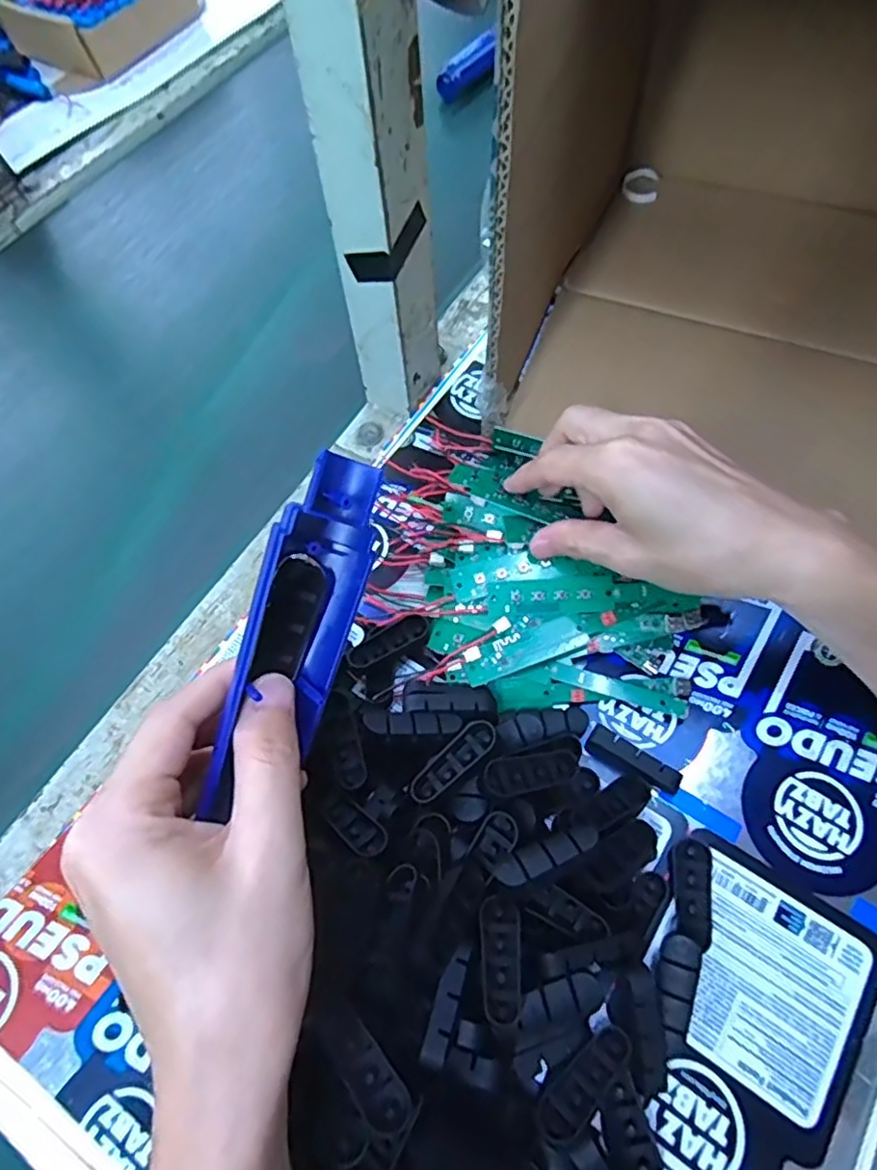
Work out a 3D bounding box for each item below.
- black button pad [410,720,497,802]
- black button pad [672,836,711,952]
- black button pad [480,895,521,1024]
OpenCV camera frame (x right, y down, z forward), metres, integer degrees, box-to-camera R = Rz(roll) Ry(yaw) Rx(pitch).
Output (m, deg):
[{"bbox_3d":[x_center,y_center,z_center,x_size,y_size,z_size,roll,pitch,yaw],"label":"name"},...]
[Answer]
[{"bbox_3d":[0.007,0.084,0.311,0.048,0.006,0.016,-41,68,-5],"label":"black button pad"},{"bbox_3d":[0.117,0.142,0.304,0.016,0.004,0.044,9,63,6],"label":"black button pad"},{"bbox_3d":[0.026,0.157,0.275,0.017,0.009,0.046,1,47,2],"label":"black button pad"}]

